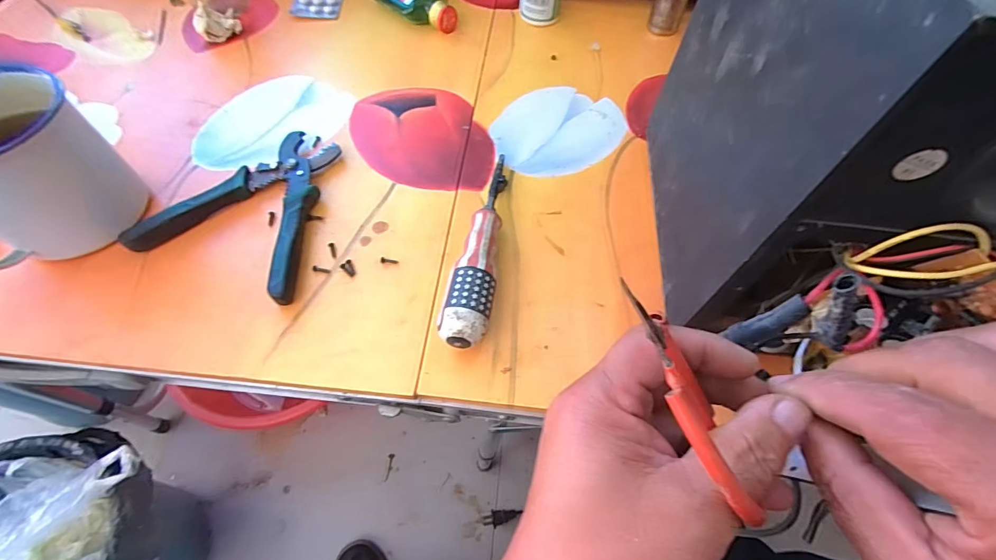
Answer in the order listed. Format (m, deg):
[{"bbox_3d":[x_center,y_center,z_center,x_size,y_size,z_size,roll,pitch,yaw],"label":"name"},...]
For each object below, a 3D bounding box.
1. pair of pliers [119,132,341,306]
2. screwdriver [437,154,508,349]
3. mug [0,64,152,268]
[{"bbox_3d":[-0.188,-0.065,0.346,0.130,0.019,0.150,19,61,9],"label":"pair of pliers"},{"bbox_3d":[-0.012,-0.032,0.323,0.031,0.038,0.179,8,60,2],"label":"screwdriver"},{"bbox_3d":[-0.333,-0.071,0.295,0.078,0.104,0.117,34,64,16],"label":"mug"}]

